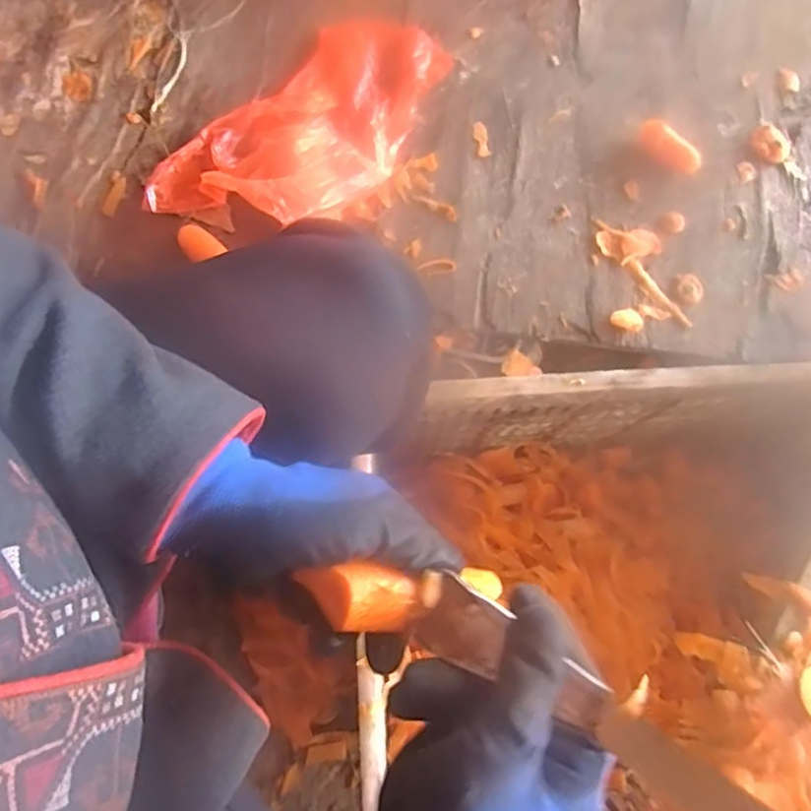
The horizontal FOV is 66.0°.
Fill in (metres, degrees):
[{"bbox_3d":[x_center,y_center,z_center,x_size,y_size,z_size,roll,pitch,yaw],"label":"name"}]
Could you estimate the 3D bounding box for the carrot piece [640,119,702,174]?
[{"bbox_3d":[0.228,-0.222,0.541,0.058,0.022,0.025,41,80,8],"label":"carrot piece"}]

